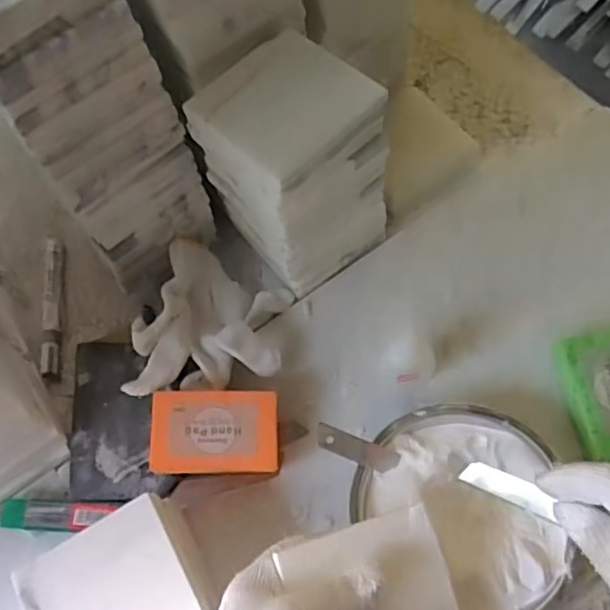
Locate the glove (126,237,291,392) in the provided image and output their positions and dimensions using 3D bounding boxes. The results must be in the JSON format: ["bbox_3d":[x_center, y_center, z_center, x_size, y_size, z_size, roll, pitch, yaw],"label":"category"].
[{"bbox_3d":[-0.077,0.014,0.534,0.120,0.052,0.146,6,63,7],"label":"glove"}]

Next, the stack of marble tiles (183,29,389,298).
[{"bbox_3d":[-0.010,-0.102,0.505,0.101,0.184,0.107,-40,67,-16],"label":"stack of marble tiles"}]

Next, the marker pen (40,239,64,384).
[{"bbox_3d":[-0.236,0.000,0.593,0.015,0.010,0.144,-9,62,-1],"label":"marker pen"}]

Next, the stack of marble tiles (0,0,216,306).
[{"bbox_3d":[-0.166,-0.130,0.497,0.105,0.297,0.112,-39,66,-15],"label":"stack of marble tiles"}]

